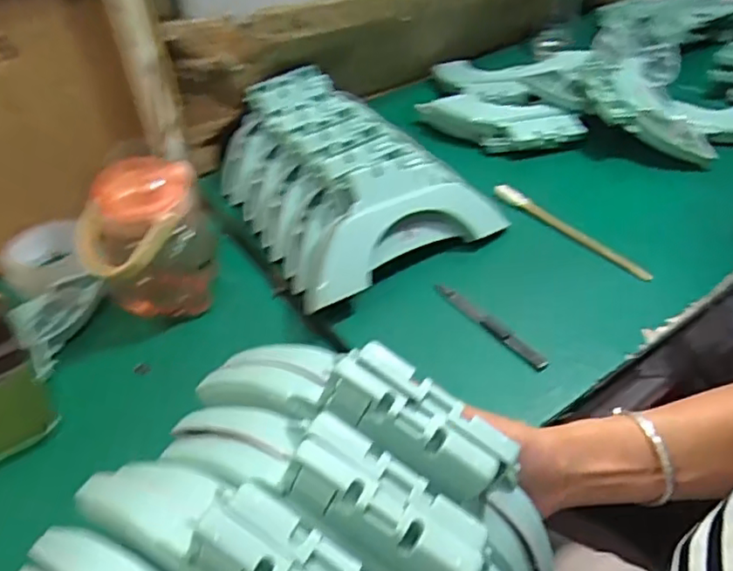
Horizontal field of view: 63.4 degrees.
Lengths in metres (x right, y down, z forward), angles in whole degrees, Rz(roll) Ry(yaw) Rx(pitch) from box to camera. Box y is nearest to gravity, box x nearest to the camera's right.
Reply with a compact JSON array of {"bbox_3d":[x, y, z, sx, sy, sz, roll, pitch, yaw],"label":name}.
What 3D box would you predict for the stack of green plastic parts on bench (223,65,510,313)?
[{"bbox_3d":[-0.024,-0.143,0.709,0.247,0.112,0.317,-24,47,-20],"label":"stack of green plastic parts on bench"}]

